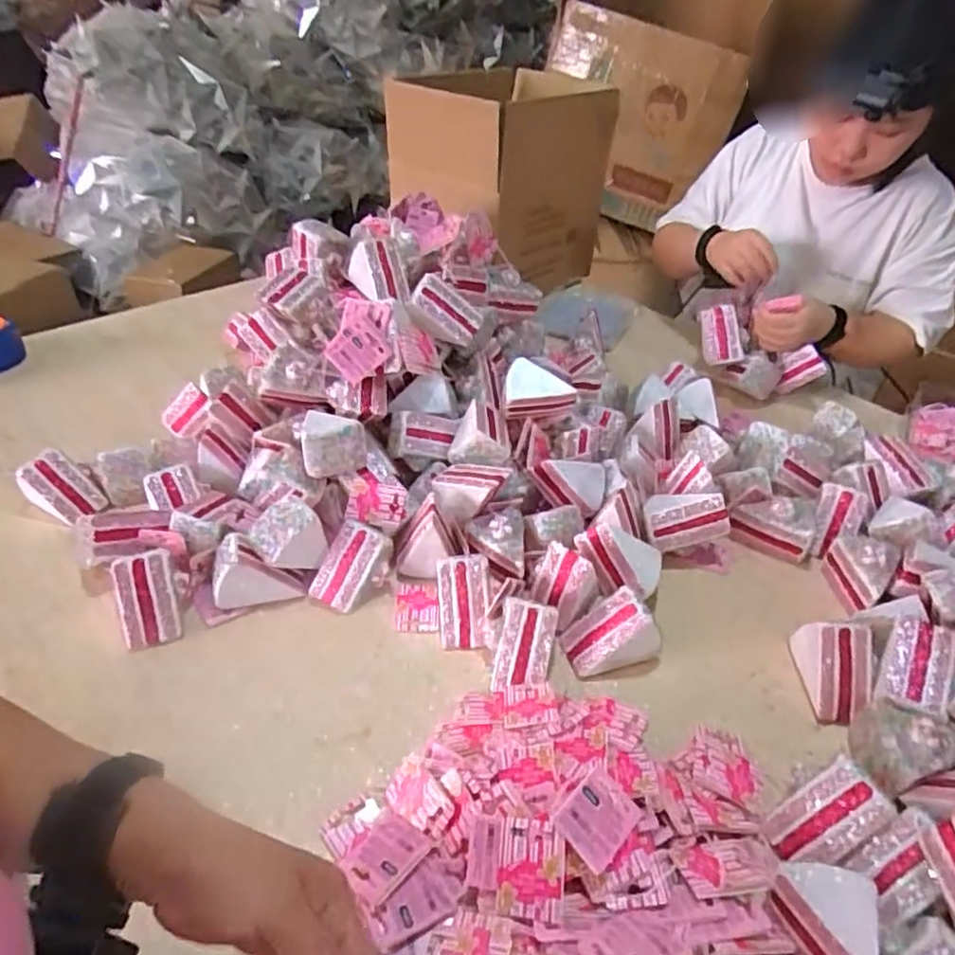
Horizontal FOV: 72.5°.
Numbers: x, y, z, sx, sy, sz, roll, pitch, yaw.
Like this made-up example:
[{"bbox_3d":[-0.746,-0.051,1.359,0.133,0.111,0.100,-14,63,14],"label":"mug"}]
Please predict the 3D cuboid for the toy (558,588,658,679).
[{"bbox_3d":[0.129,0.151,0.636,0.083,0.064,0.064,-15,43,-22],"label":"toy"}]

